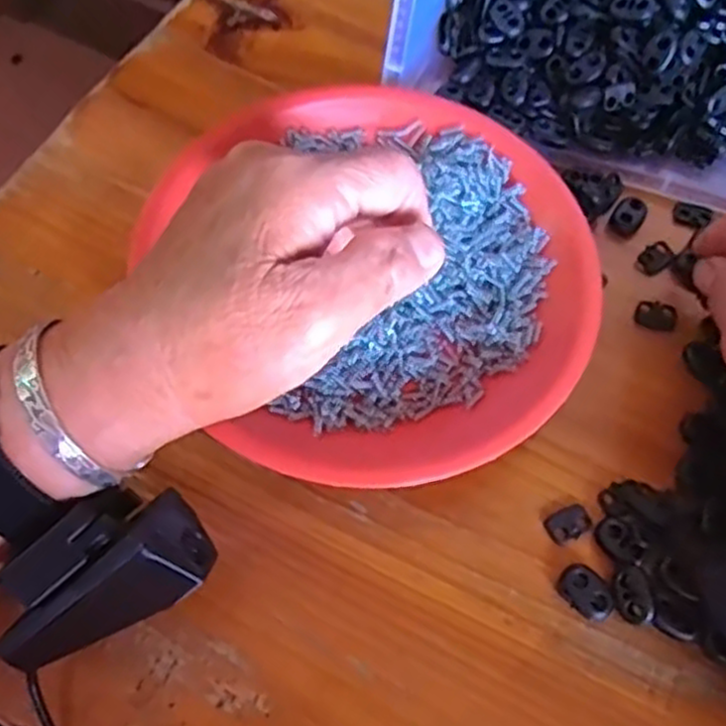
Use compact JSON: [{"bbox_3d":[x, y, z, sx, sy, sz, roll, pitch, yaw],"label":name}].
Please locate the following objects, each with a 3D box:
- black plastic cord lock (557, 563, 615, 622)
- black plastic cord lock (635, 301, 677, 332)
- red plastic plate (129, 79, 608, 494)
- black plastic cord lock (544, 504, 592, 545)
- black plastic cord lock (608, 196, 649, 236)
[{"bbox_3d":[0.085,0.088,0.289,0.015,0.006,0.022,-37,72,-18],"label":"black plastic cord lock"},{"bbox_3d":[0.135,-0.022,0.348,0.018,0.004,0.014,13,65,3],"label":"black plastic cord lock"},{"bbox_3d":[0.008,-0.045,0.332,0.178,0.030,0.194,1,65,-3],"label":"red plastic plate"},{"bbox_3d":[0.083,0.064,0.302,0.018,0.004,0.012,-24,68,-14],"label":"black plastic cord lock"},{"bbox_3d":[0.131,-0.072,0.369,0.015,0.008,0.023,39,69,14],"label":"black plastic cord lock"}]

